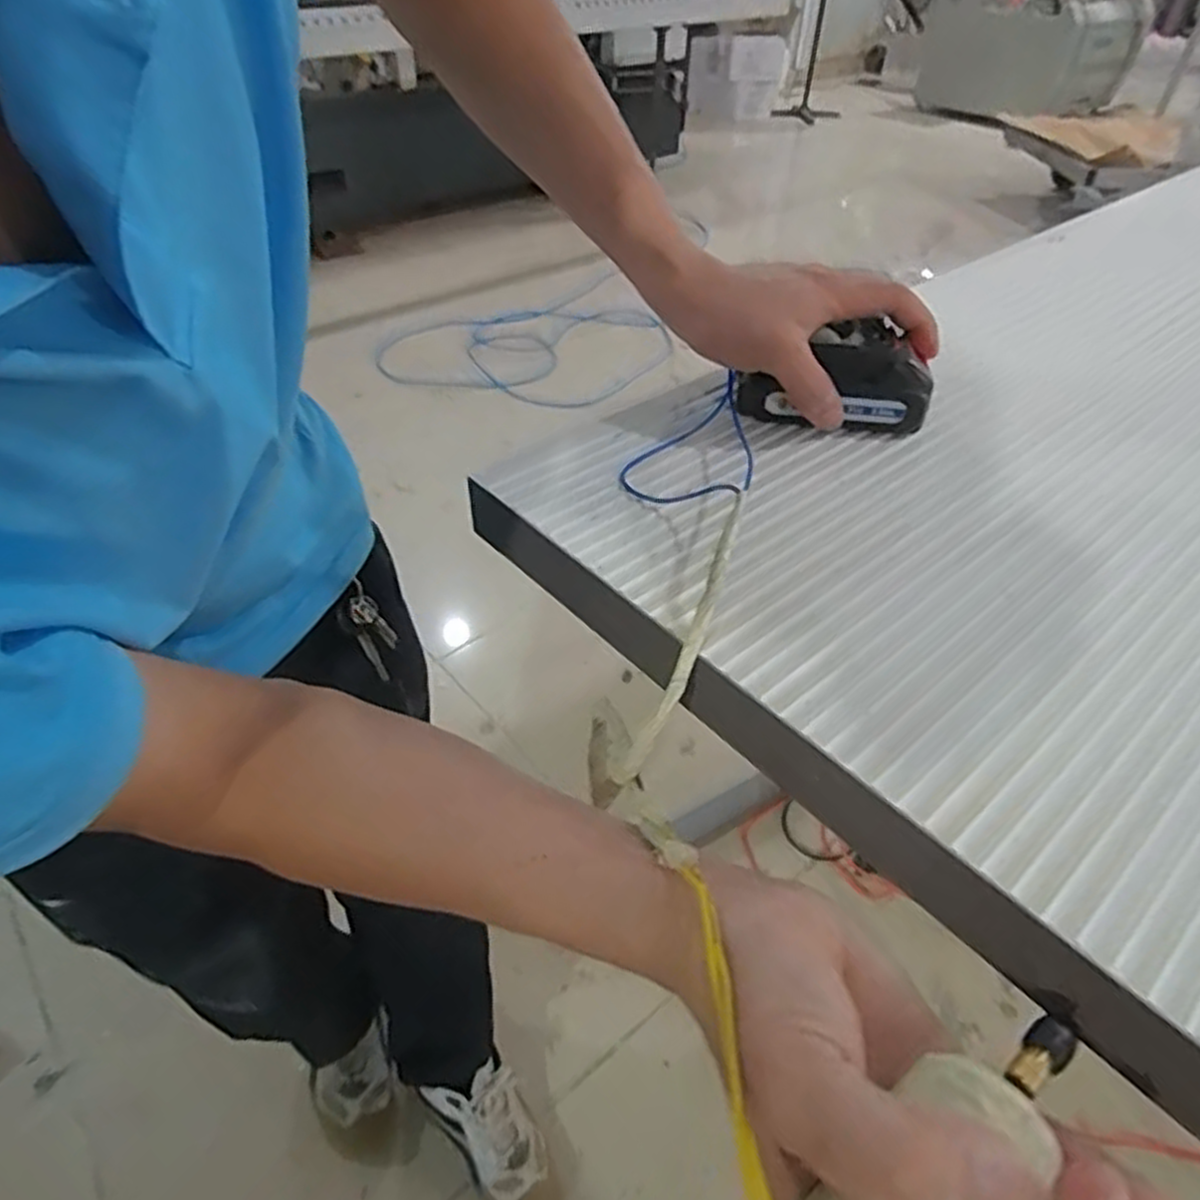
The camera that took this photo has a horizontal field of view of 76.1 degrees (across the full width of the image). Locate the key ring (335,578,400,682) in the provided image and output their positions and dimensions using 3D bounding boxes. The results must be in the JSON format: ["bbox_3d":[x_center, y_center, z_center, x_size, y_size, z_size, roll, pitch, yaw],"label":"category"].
[{"bbox_3d":[-0.190,0.026,0.634,0.035,0.084,0.006,-26,7,-27],"label":"key ring"}]

